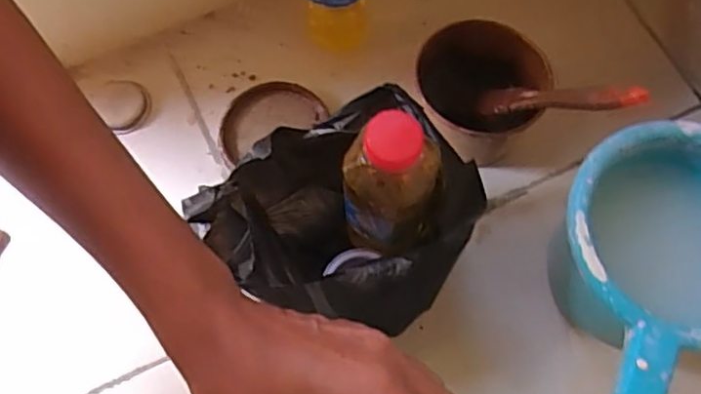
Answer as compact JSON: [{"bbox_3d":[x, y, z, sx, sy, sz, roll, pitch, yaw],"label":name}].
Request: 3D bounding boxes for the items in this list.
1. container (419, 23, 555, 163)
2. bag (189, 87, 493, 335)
[{"bbox_3d":[0.095,-0.074,0.511,0.099,0.083,0.097,0,69,0],"label":"container"},{"bbox_3d":[-0.006,0.014,0.449,0.173,0.136,0.134,12,70,5],"label":"bag"}]

